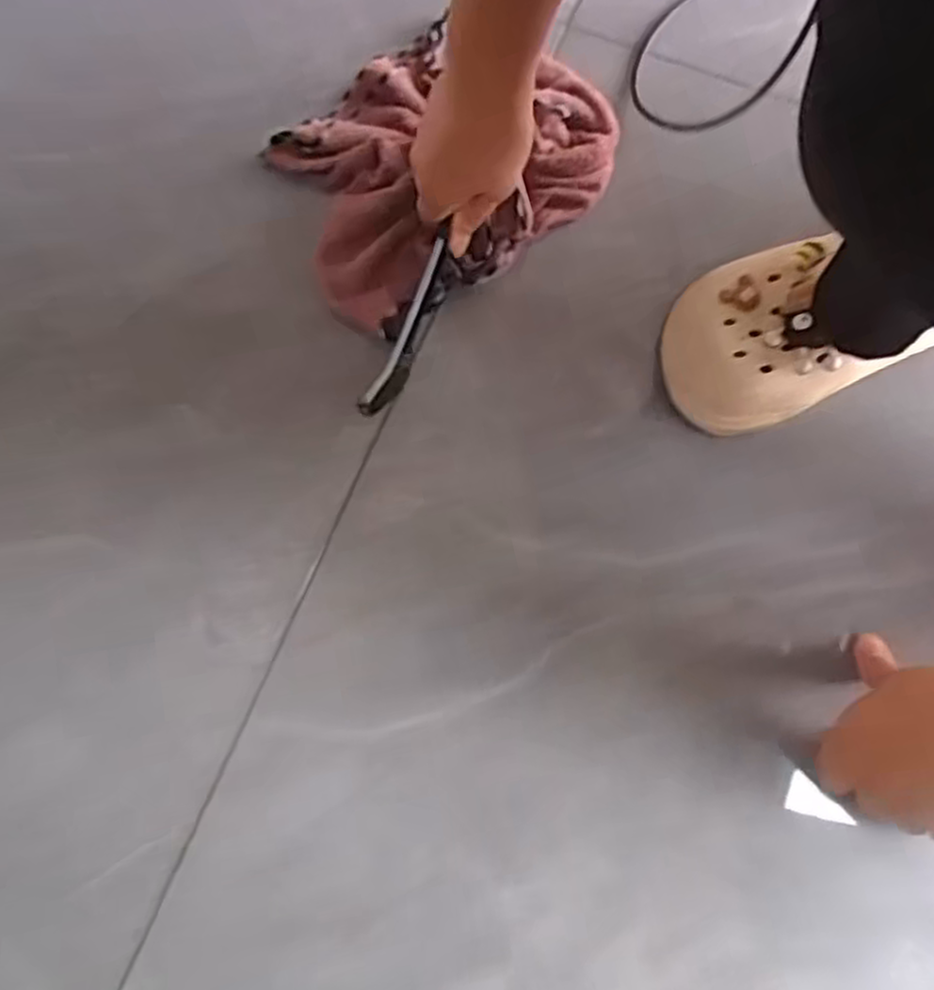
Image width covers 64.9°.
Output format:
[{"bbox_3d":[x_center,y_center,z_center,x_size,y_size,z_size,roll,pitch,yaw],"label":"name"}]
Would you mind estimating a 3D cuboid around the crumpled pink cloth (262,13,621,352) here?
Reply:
[{"bbox_3d":[-0.021,-0.237,0.505,0.239,0.040,0.183,-39,79,-11],"label":"crumpled pink cloth"}]

